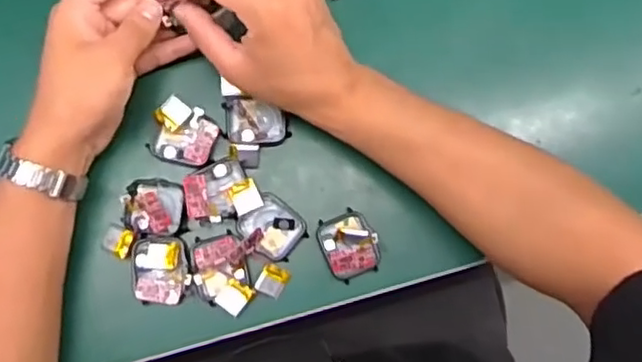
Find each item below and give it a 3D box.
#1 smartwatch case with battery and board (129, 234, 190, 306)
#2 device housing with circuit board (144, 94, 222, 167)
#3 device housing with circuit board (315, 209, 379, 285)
[{"bbox_3d":[-0.113,0.063,0.462,0.040,0.007,0.047,-9,84,-5],"label":"smartwatch case with battery and board"},{"bbox_3d":[-0.099,-0.034,0.472,0.046,0.012,0.042,25,82,-1],"label":"device housing with circuit board"},{"bbox_3d":[0.021,0.046,0.471,0.039,0.014,0.047,-22,85,-6],"label":"device housing with circuit board"}]

